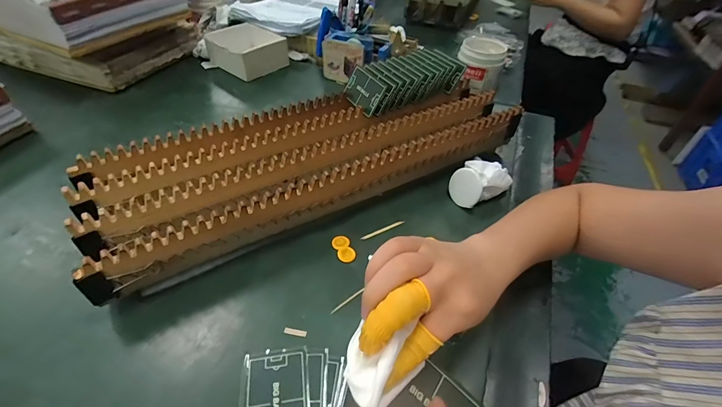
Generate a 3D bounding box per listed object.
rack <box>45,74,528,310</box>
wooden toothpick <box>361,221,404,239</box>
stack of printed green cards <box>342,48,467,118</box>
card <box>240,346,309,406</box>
[{"bbox_3d":[-0.055,-0.066,0.490,0.574,0.081,0.196,-21,49,-23],"label":"rack"},{"bbox_3d":[0.029,0.033,0.447,0.063,0.004,0.006,-21,49,-23],"label":"wooden toothpick"},{"bbox_3d":[0.069,-0.194,0.554,0.182,0.052,0.081,-20,49,-22],"label":"stack of printed green cards"},{"bbox_3d":[-0.073,0.168,0.294,0.057,0.004,0.086,-6,45,-8],"label":"card"}]

